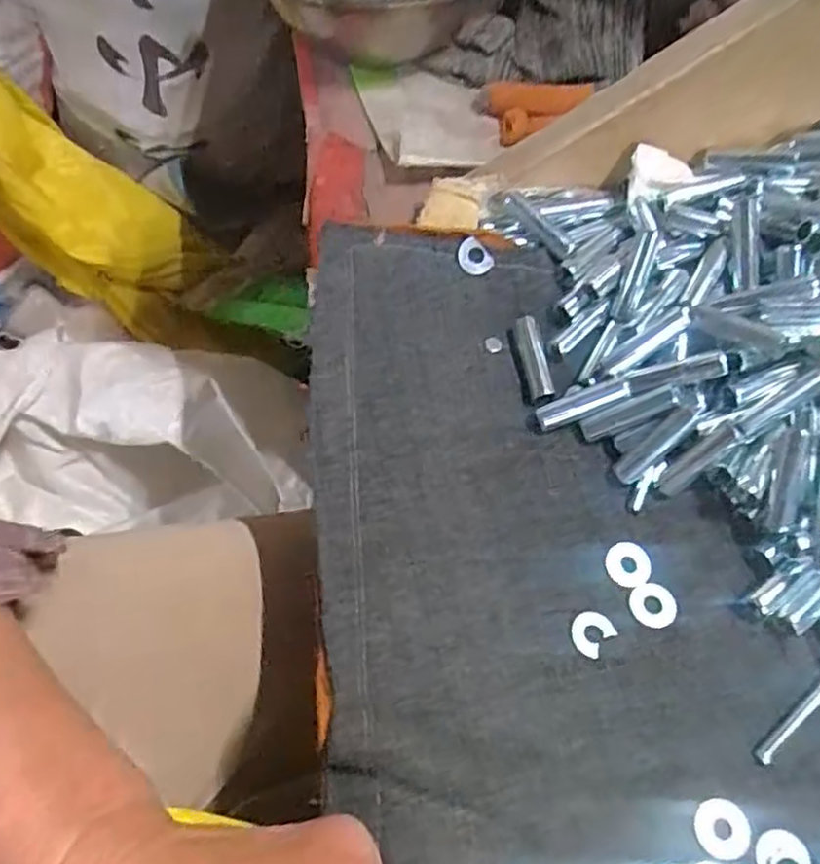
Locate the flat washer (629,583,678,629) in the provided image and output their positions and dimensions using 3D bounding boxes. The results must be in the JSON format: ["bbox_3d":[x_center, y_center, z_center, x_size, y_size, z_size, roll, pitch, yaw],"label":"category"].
[{"bbox_3d":[0.102,0.072,0.294,0.019,0.004,0.018,1,64,-3],"label":"flat washer"}]

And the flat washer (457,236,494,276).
[{"bbox_3d":[0.032,-0.089,0.357,0.018,0.004,0.019,-2,95,-18],"label":"flat washer"}]

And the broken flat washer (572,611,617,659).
[{"bbox_3d":[0.074,0.081,0.285,0.015,0.004,0.019,42,69,16],"label":"broken flat washer"}]

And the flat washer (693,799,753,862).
[{"bbox_3d":[0.114,0.145,0.257,0.020,0.004,0.019,1,64,-3],"label":"flat washer"}]

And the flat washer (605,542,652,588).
[{"bbox_3d":[0.094,0.056,0.302,0.019,0.004,0.019,1,64,-3],"label":"flat washer"}]

